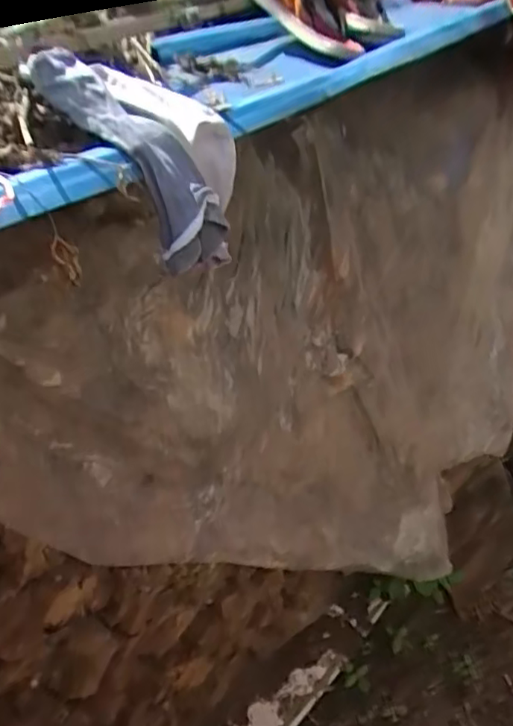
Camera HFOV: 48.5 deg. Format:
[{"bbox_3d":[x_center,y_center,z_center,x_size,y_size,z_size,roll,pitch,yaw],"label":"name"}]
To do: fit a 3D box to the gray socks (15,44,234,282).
[{"bbox_3d":[-0.089,-0.161,0.453,0.135,0.153,0.143,-4,28,2],"label":"gray socks"}]

